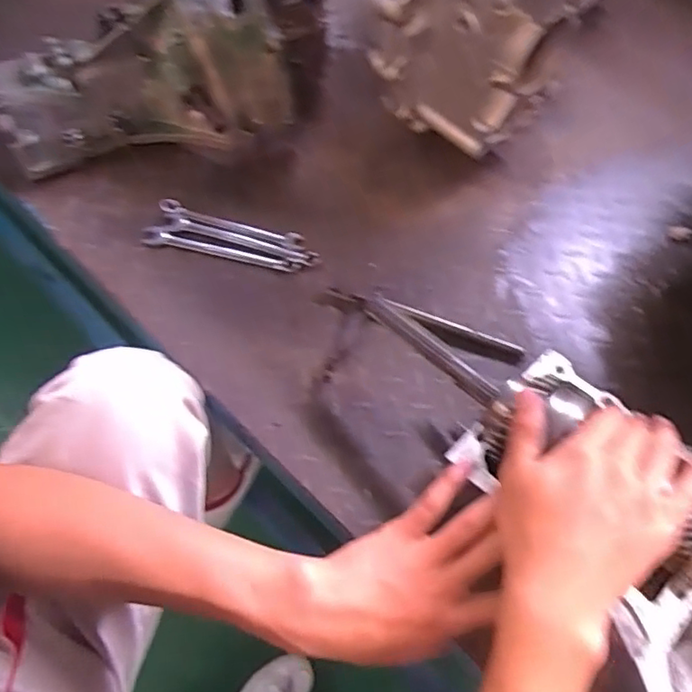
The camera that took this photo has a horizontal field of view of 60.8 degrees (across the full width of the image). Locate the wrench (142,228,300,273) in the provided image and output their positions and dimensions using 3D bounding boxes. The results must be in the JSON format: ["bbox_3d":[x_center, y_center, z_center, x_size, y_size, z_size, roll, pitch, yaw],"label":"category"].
[{"bbox_3d":[-0.133,-0.101,0.629,0.164,0.013,0.019,8,61,1],"label":"wrench"}]

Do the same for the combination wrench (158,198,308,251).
[{"bbox_3d":[-0.124,-0.133,0.642,0.159,0.009,0.019,17,61,5],"label":"combination wrench"}]

